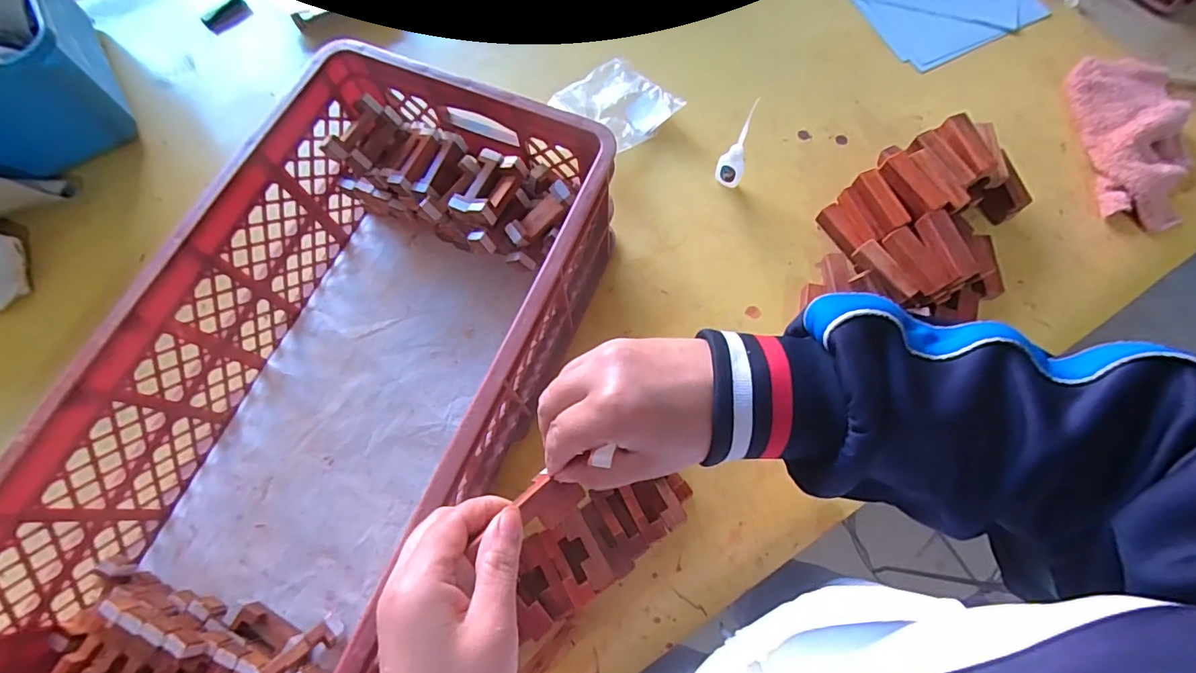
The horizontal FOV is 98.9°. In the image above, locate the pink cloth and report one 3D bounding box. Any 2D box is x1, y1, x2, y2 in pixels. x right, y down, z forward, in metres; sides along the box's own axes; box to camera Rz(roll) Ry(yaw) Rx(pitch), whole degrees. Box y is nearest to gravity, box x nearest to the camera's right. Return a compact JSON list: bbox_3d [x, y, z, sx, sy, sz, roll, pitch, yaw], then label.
[{"bbox_3d":[0.686,-0.263,0.654,0.134,0.042,0.262,10,72,4],"label":"pink cloth"}]

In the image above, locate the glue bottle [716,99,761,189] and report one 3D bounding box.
[{"bbox_3d":[0.168,-0.226,0.614,0.034,0.119,0.028,19,73,7],"label":"glue bottle"}]

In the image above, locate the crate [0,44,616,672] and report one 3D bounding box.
[{"bbox_3d":[-0.246,0.060,0.487,0.320,0.177,0.637,22,74,8],"label":"crate"}]

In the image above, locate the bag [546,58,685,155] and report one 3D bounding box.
[{"bbox_3d":[0.023,-0.315,0.686,0.130,0.032,0.133,-37,75,-11],"label":"bag"}]

